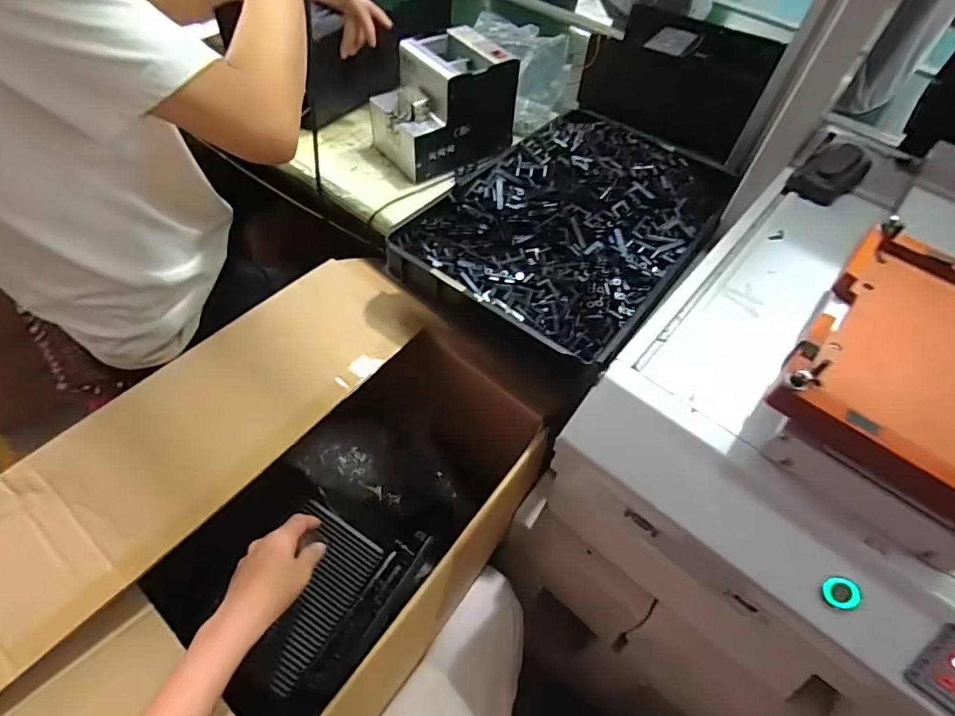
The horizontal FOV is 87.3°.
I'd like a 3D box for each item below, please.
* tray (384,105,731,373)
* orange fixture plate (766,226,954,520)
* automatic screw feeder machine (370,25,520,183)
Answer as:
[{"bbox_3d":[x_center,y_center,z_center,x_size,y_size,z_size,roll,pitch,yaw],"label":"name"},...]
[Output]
[{"bbox_3d":[0.125,-0.188,0.647,0.282,0.064,0.426,35,58,19],"label":"tray"},{"bbox_3d":[0.308,0.006,0.332,0.155,0.037,0.227,38,59,21],"label":"orange fixture plate"},{"bbox_3d":[-0.052,-0.381,0.749,0.181,0.138,0.133,-28,61,-23],"label":"automatic screw feeder machine"}]

